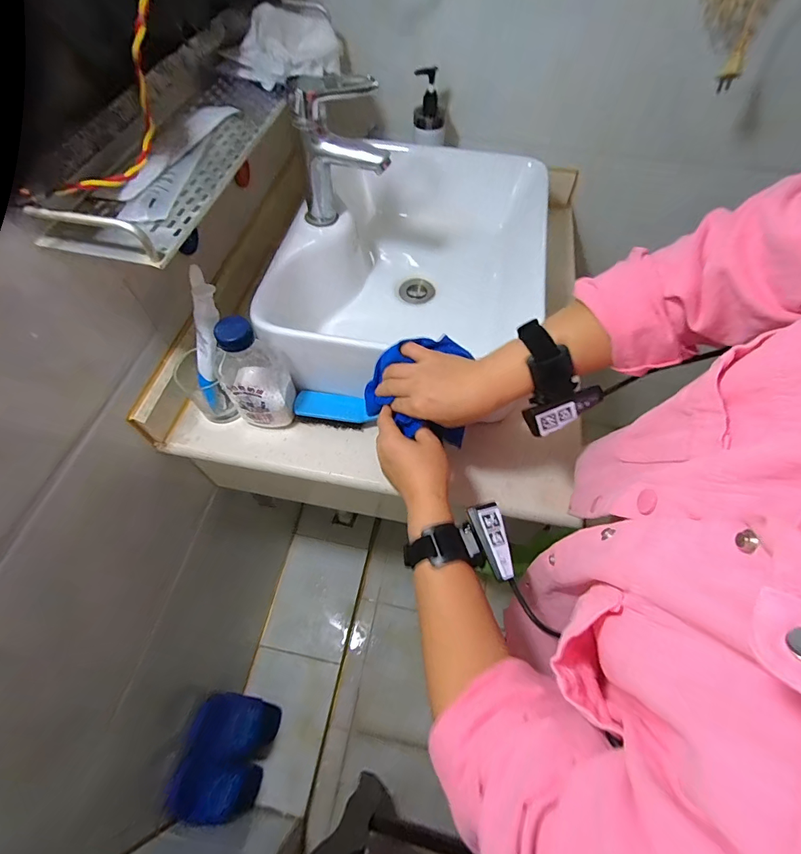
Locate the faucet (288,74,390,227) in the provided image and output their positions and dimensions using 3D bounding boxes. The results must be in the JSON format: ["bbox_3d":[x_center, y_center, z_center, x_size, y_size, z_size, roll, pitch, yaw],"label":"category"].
[{"bbox_3d":[-0.079,-0.355,0.535,0.121,0.159,0.085,-6,58,-3],"label":"faucet"}]

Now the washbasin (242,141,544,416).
[{"bbox_3d":[0.027,-0.264,0.657,0.365,0.146,0.497,11,59,8],"label":"washbasin"}]

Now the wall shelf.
[{"bbox_3d":[-0.236,-0.351,0.453,0.119,0.070,0.441,9,58,6],"label":"wall shelf"}]

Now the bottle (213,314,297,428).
[{"bbox_3d":[-0.187,-0.064,0.514,0.075,0.177,0.078,-28,62,-16],"label":"bottle"}]

